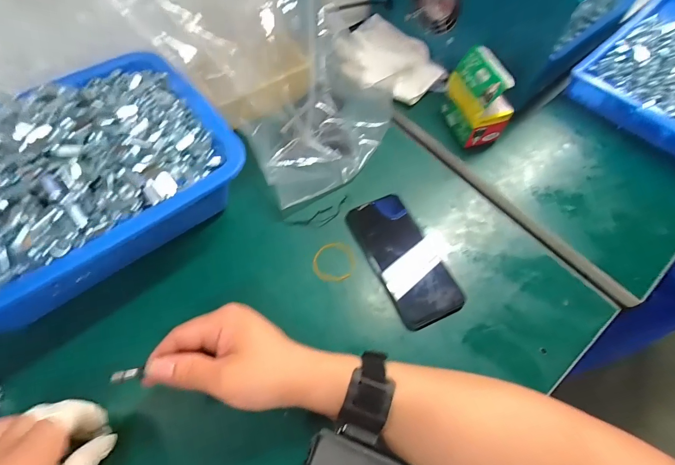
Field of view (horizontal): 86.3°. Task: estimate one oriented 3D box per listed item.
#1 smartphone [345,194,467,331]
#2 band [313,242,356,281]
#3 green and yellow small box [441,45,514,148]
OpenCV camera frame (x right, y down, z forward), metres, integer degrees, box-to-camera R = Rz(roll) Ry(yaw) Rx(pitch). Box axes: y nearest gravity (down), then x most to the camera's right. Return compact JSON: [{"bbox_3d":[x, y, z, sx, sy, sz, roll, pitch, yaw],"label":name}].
[{"bbox_3d":[0.073,0.025,0.407,0.073,0.012,0.158,-21,64,-14],"label":"smartphone"},{"bbox_3d":[-0.004,0.034,0.408,0.047,0.007,0.044,0,68,-1],"label":"band"},{"bbox_3d":[0.183,-0.175,0.473,0.054,0.098,0.086,-18,63,-12],"label":"green and yellow small box"}]

